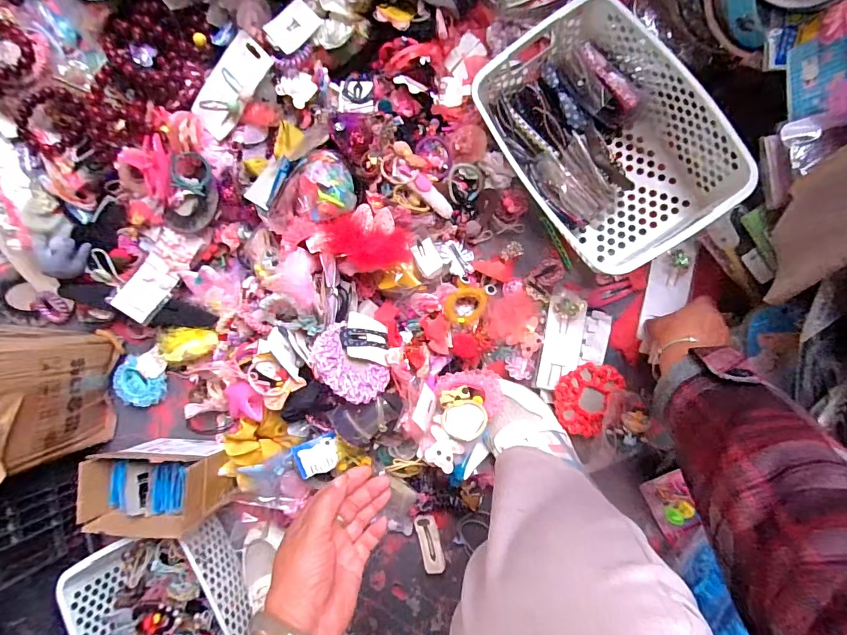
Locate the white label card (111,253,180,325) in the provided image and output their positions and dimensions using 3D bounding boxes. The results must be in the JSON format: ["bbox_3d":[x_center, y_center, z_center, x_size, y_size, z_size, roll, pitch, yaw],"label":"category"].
[{"bbox_3d":[-0.386,-0.039,0.617,0.058,0.012,0.086,34,77,0],"label":"white label card"}]

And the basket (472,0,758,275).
[{"bbox_3d":[0.204,-0.216,0.532,0.204,0.101,0.313,-32,85,5],"label":"basket"}]

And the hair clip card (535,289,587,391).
[{"bbox_3d":[0.181,0.030,0.570,0.048,0.025,0.128,11,90,7],"label":"hair clip card"}]

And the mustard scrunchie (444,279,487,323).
[{"bbox_3d":[0.052,-0.021,0.566,0.062,0.010,0.062,1,87,-30],"label":"mustard scrunchie"}]

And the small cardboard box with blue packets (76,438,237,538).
[{"bbox_3d":[-0.340,0.217,0.573,0.153,0.088,0.096,-1,89,7],"label":"small cardboard box with blue packets"}]

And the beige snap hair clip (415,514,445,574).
[{"bbox_3d":[0.010,0.305,0.593,0.029,0.006,0.077,-14,87,6],"label":"beige snap hair clip"}]

